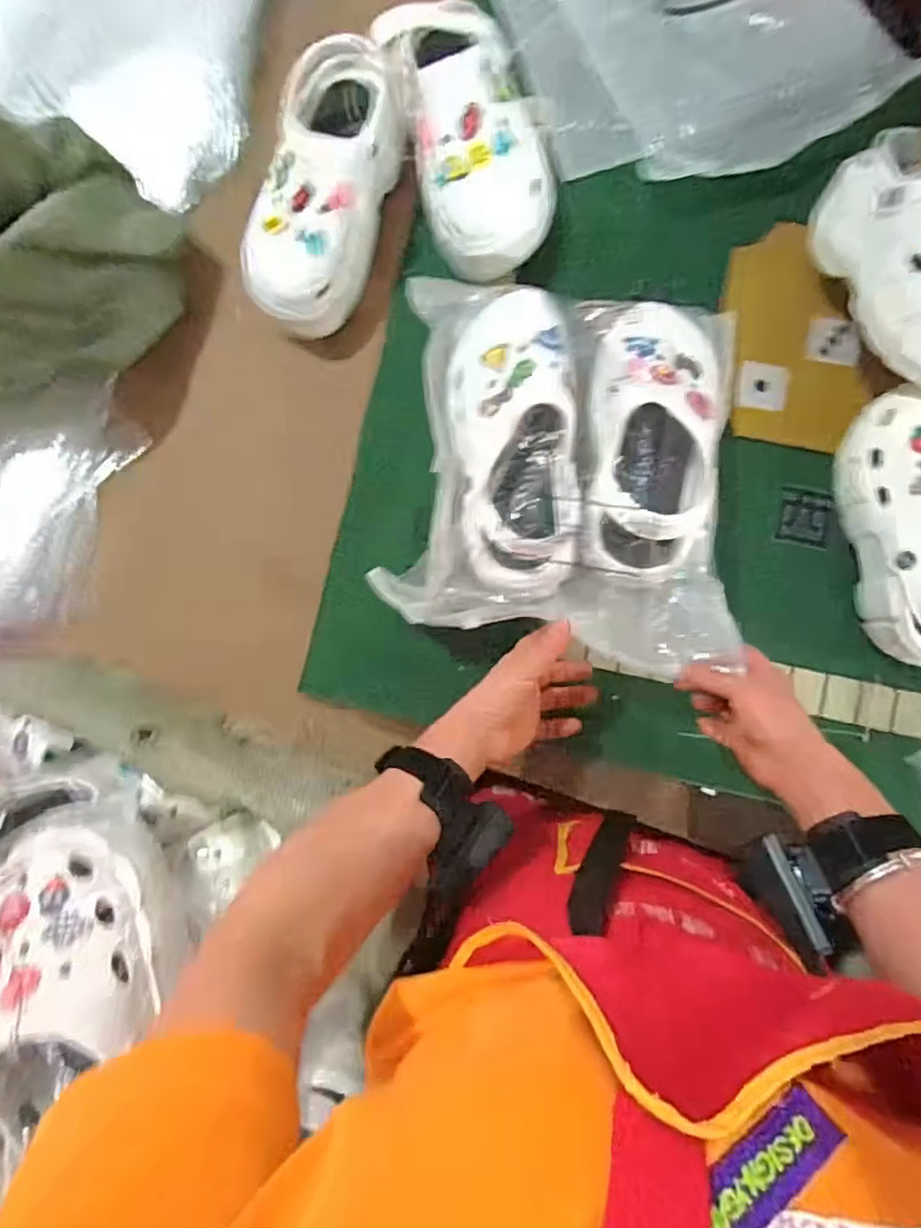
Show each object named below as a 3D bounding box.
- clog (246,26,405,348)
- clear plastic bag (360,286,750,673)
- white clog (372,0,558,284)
[{"bbox_3d":[-0.131,-0.390,0.592,0.101,0.107,0.256,22,88,7],"label":"clog"},{"bbox_3d":[0.091,-0.131,0.532,0.281,0.111,0.315,7,86,6],"label":"clear plastic bag"},{"bbox_3d":[0.008,-0.426,0.578,0.115,0.117,0.195,-22,84,4],"label":"white clog"}]

